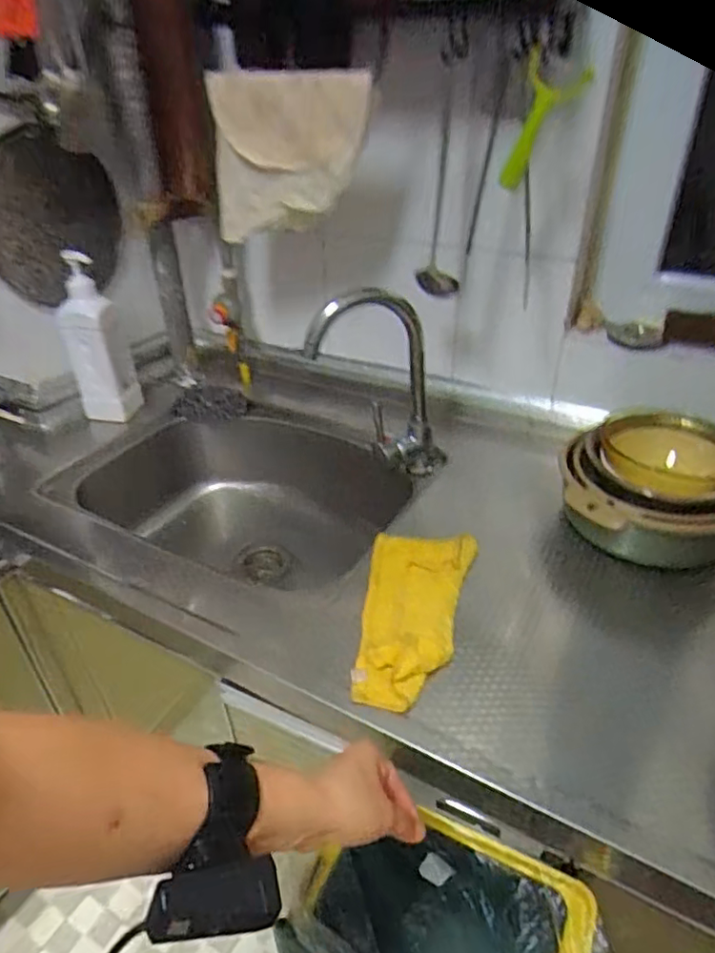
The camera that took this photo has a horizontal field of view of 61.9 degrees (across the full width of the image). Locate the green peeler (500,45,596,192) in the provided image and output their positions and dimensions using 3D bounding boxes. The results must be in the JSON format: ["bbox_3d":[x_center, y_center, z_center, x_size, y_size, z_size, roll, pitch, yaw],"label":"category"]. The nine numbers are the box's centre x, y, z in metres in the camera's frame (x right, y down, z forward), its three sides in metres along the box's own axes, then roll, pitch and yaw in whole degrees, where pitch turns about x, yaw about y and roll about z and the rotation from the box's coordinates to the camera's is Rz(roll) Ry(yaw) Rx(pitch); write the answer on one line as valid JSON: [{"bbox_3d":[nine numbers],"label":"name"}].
[{"bbox_3d":[0.192,-0.390,0.669,0.068,0.136,0.038,38,47,14],"label":"green peeler"}]

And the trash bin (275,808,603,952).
[{"bbox_3d":[0.076,0.457,0.572,0.244,0.172,0.164,16,39,23],"label":"trash bin"}]

